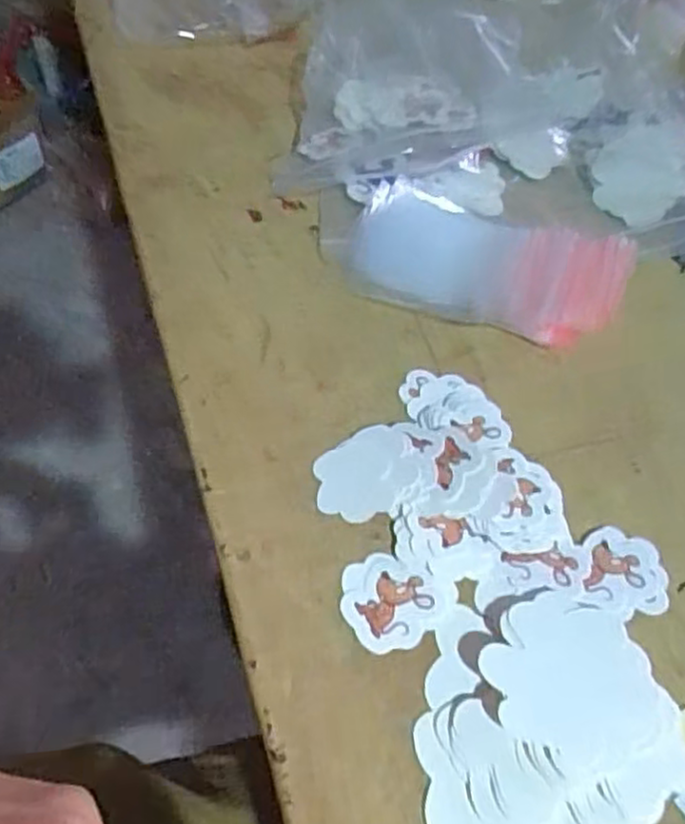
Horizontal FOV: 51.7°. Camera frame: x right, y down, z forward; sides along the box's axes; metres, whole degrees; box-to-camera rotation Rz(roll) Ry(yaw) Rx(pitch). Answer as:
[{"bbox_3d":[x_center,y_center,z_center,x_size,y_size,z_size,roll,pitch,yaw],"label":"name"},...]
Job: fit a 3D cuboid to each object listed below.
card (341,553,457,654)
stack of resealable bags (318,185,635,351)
[{"bbox_3d":[0.020,0.074,0.285,0.042,0.004,0.039,-27,58,-24],"label":"card"},{"bbox_3d":[0.068,-0.092,0.411,0.181,0.016,0.089,18,51,10],"label":"stack of resealable bags"}]

